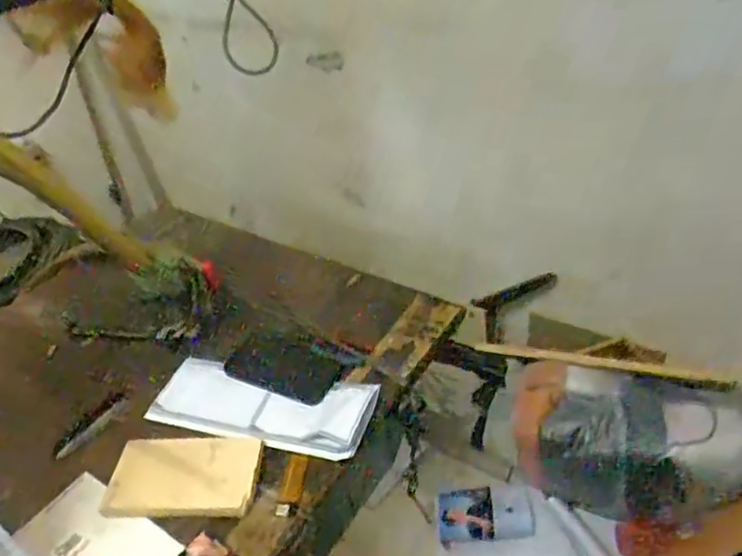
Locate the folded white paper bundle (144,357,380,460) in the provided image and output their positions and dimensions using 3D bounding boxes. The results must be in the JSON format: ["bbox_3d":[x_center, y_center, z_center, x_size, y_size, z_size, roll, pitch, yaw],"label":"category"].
[{"bbox_3d":[-0.150,0.173,0.853,0.305,0.024,0.112,7,40,18],"label":"folded white paper bundle"}]

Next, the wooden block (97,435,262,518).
[{"bbox_3d":[-0.234,0.246,0.781,0.192,0.019,0.109,-3,38,5],"label":"wooden block"}]

